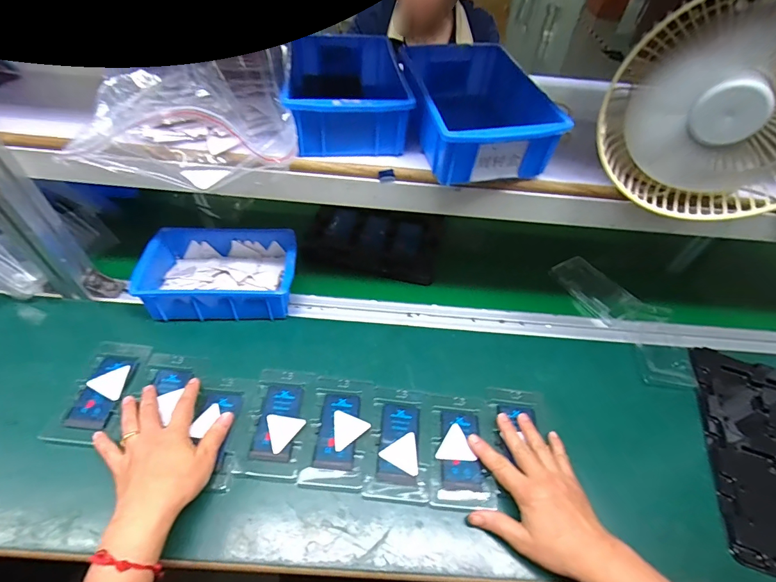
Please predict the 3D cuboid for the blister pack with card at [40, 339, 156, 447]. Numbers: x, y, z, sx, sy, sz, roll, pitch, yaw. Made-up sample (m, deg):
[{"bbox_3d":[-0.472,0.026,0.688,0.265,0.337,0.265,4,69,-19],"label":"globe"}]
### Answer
[{"bbox_3d":[-0.342,0.117,0.475,0.080,0.008,0.132,2,49,-3],"label":"blister pack with card"}]

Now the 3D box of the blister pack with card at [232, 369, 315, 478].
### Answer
[{"bbox_3d":[-0.130,0.152,0.465,0.070,0.016,0.124,3,49,-2],"label":"blister pack with card"}]

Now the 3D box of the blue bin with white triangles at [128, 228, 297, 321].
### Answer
[{"bbox_3d":[-0.239,-0.027,0.572,0.208,0.069,0.148,-3,53,-8],"label":"blue bin with white triangles"}]

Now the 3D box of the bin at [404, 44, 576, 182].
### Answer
[{"bbox_3d":[0.095,-0.204,0.445,0.133,0.067,0.199,-4,50,-8],"label":"bin"}]

